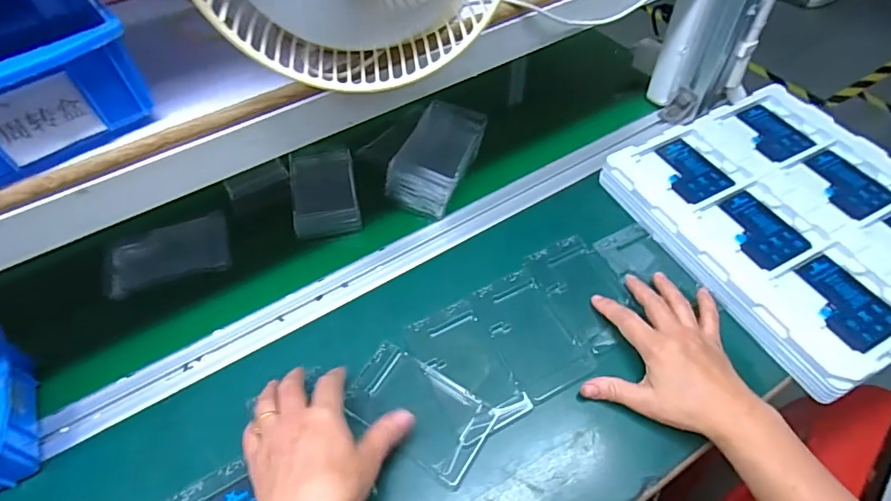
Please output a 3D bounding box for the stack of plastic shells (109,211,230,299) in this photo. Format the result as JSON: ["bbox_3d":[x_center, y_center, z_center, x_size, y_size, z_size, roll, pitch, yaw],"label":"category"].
[{"bbox_3d":[-0.308,0.006,0.566,0.124,0.029,0.071,-19,54,-11],"label":"stack of plastic shells"}]

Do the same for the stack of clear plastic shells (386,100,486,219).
[{"bbox_3d":[-0.010,-0.110,0.599,0.081,0.058,0.132,17,56,16],"label":"stack of clear plastic shells"}]

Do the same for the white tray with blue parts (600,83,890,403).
[{"bbox_3d":[0.380,-0.042,0.542,0.283,0.036,0.314,-24,55,-14],"label":"white tray with blue parts"}]

